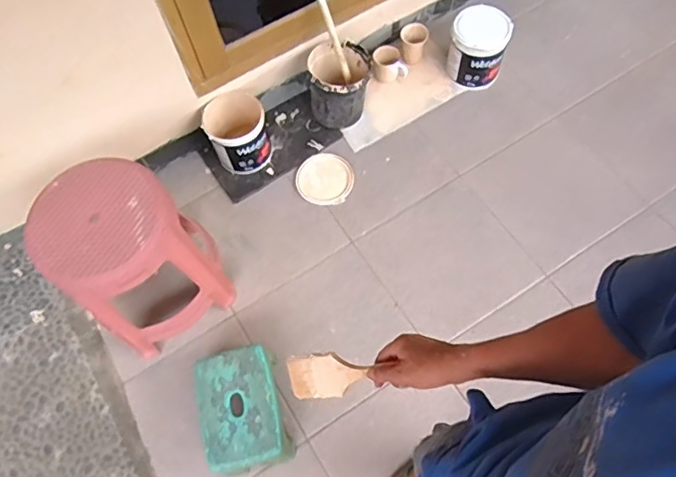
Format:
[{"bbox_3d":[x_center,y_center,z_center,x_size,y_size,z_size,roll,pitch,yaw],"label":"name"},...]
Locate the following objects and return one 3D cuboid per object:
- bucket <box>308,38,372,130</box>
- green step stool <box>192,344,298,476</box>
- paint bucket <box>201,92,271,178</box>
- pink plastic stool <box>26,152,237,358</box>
[{"bbox_3d":[0.002,-0.474,1.689,0.178,0.215,0.174,-1,65,3],"label":"bucket"},{"bbox_3d":[-0.232,0.430,1.348,0.198,0.150,0.277,-15,65,-4],"label":"green step stool"},{"bbox_3d":[-0.303,-0.314,1.659,0.174,0.171,0.187,-1,65,3],"label":"paint bucket"},{"bbox_3d":[-0.485,0.054,1.348,0.327,0.466,0.295,-38,69,-14],"label":"pink plastic stool"}]

